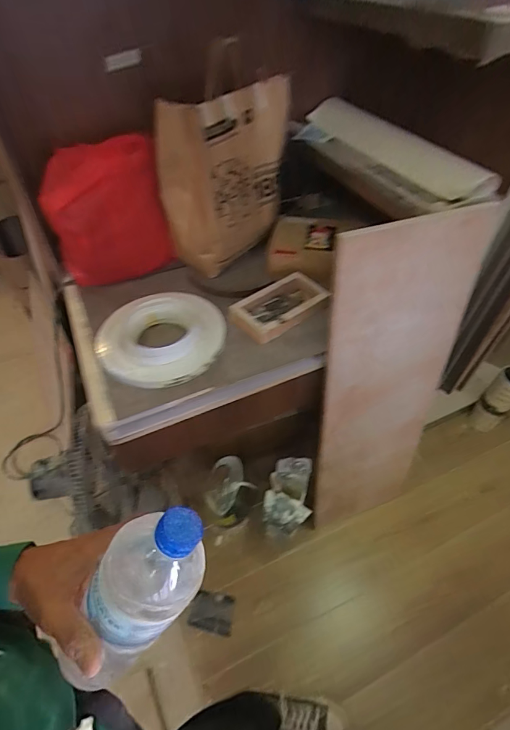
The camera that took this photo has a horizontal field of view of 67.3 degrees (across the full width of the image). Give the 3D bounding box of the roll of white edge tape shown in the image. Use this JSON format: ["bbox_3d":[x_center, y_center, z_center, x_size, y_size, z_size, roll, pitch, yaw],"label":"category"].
[{"bbox_3d":[-0.204,-0.072,0.845,0.263,0.069,0.247,0,48,1],"label":"roll of white edge tape"}]

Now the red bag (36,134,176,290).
[{"bbox_3d":[-0.342,-0.338,0.902,0.258,0.294,0.109,-30,54,-23],"label":"red bag"}]

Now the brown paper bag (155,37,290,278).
[{"bbox_3d":[-0.056,-0.459,0.953,0.152,0.374,0.330,29,55,24],"label":"brown paper bag"}]

